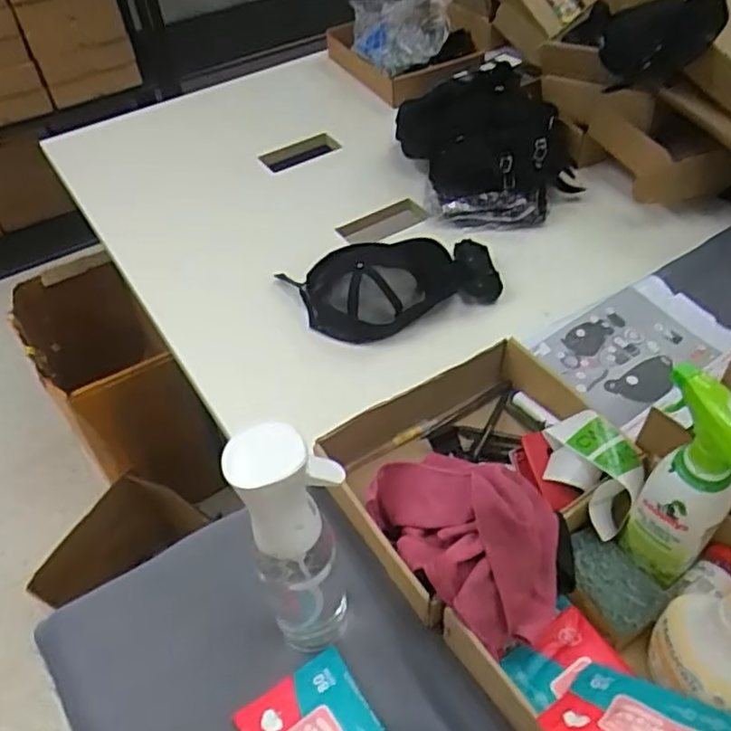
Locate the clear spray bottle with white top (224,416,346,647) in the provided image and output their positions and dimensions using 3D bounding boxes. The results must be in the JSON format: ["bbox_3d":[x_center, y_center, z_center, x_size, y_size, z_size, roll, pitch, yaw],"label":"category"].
[{"bbox_3d":[-0.052,0.141,0.532,0.079,0.269,0.059,-20,50,-13],"label":"clear spray bottle with white top"}]

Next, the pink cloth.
[{"bbox_3d":[0.094,0.151,0.616,0.126,0.123,0.190,-37,56,-26],"label":"pink cloth"}]

